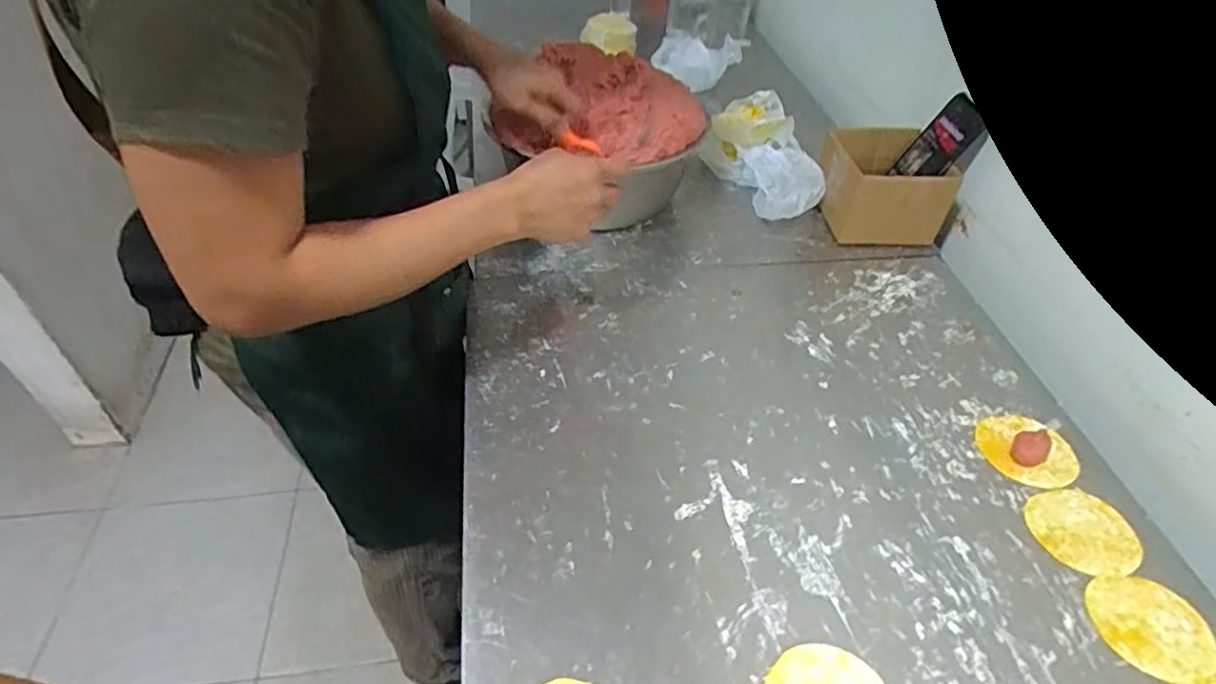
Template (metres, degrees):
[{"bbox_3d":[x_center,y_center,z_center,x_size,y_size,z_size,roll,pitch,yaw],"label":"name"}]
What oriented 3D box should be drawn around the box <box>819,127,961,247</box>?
[{"bbox_3d":[0.364,-0.210,0.894,0.153,0.095,0.158,6,45,2],"label":"box"}]

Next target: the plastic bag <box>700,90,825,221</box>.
[{"bbox_3d":[0.212,-0.260,0.947,0.121,0.090,0.226,-14,47,-17],"label":"plastic bag"}]

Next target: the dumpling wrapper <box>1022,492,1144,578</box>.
[{"bbox_3d":[0.420,0.166,0.587,0.089,0.004,0.081,-12,47,-15],"label":"dumpling wrapper"}]

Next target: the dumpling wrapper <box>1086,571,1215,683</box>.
[{"bbox_3d":[0.430,0.223,0.529,0.087,0.004,0.083,2,45,-2],"label":"dumpling wrapper"}]

